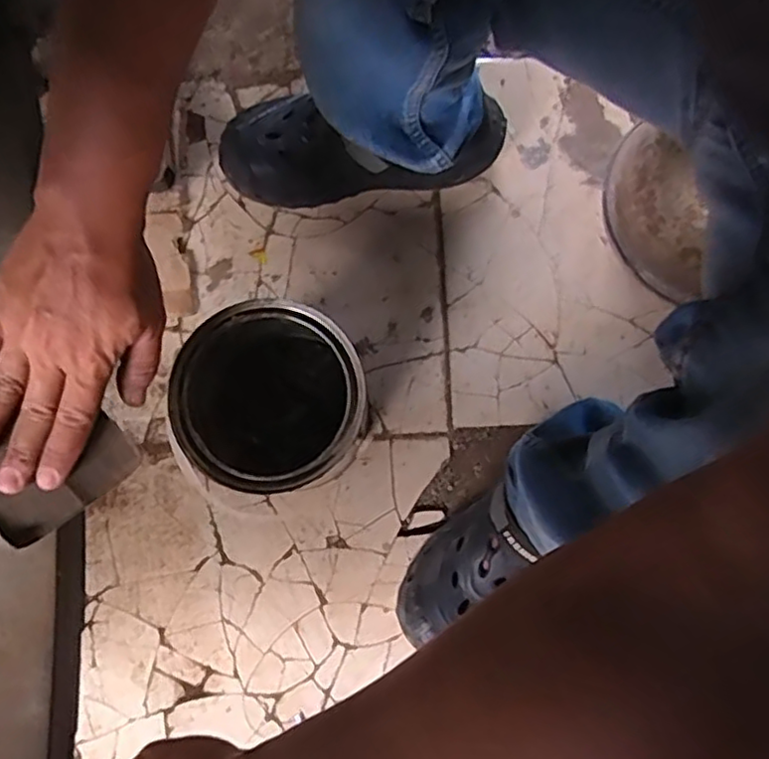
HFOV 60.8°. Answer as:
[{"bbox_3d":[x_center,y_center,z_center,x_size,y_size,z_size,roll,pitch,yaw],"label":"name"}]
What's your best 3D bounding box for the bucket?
[{"bbox_3d":[-0.096,0.022,0.585,0.146,0.161,0.150,0,80,-1],"label":"bucket"}]

